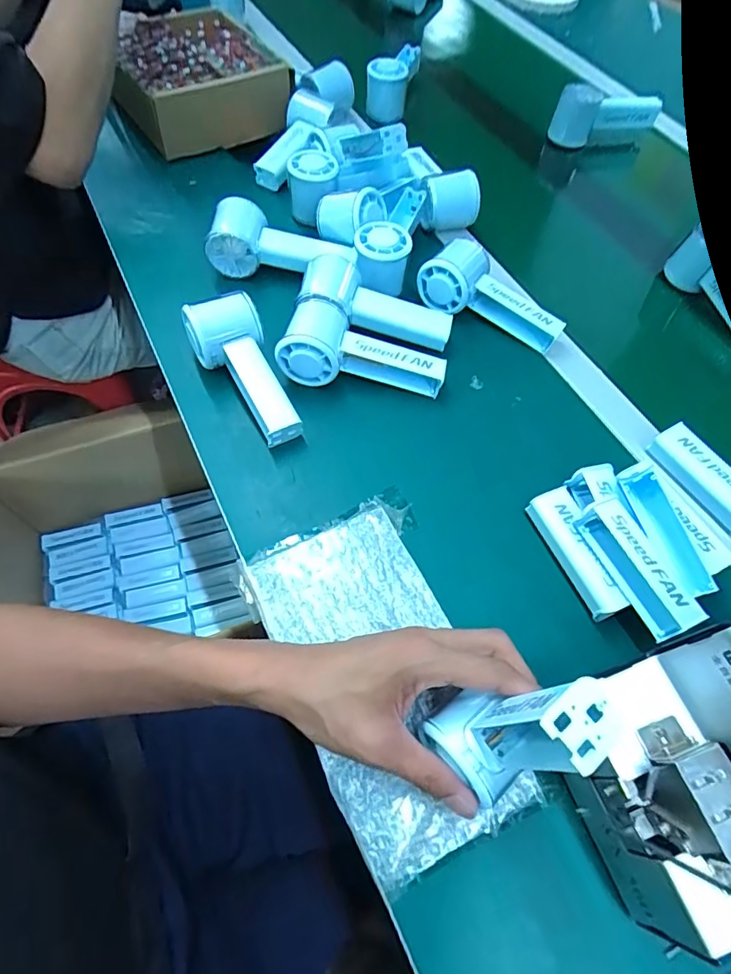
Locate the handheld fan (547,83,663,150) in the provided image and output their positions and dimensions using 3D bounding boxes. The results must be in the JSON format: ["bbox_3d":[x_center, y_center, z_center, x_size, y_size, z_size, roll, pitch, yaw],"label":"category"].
[{"bbox_3d":[0.337,-0.532,0.722,0.152,0.062,0.050,-16,62,-12],"label":"handheld fan"}]

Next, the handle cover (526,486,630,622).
[{"bbox_3d":[0.164,0.049,0.390,0.029,0.020,0.101,-17,63,-13],"label":"handle cover"}]

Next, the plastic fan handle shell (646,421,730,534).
[{"bbox_3d":[0.290,-0.008,0.431,0.030,0.025,0.099,-28,66,-18],"label":"plastic fan handle shell"}]

